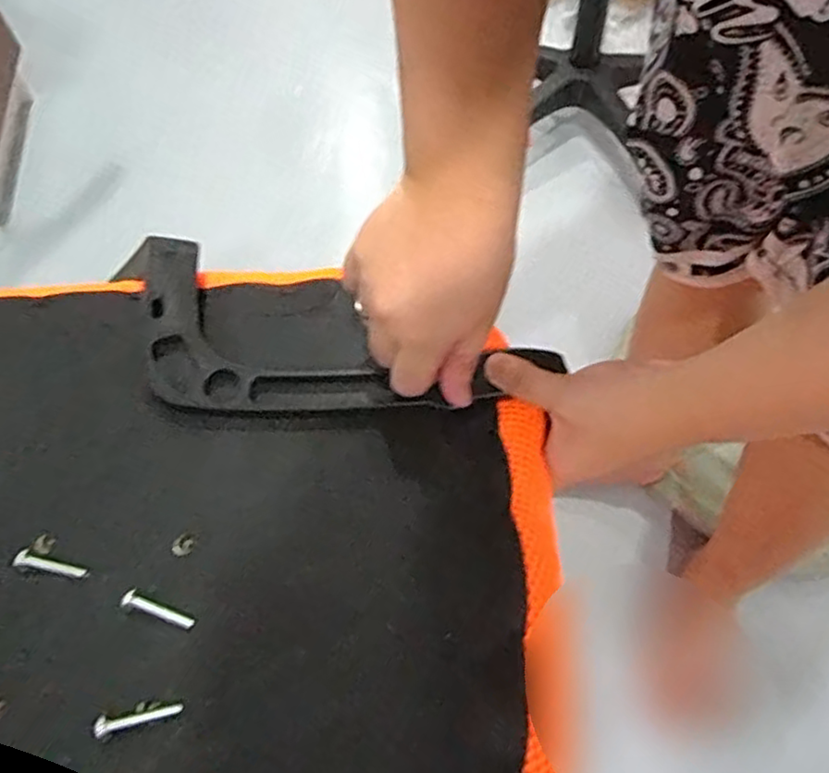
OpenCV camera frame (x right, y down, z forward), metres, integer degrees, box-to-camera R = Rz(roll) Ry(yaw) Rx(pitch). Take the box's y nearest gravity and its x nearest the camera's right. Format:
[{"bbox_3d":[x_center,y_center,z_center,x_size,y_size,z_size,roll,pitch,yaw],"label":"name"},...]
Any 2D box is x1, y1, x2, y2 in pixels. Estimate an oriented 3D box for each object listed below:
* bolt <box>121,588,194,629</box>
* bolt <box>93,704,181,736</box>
[{"bbox_3d":[-0.130,0.114,0.337,0.038,0.006,0.008,22,63,1],"label":"bolt"},{"bbox_3d":[-0.130,0.157,0.311,0.038,0.007,0.008,-11,60,-3],"label":"bolt"}]

